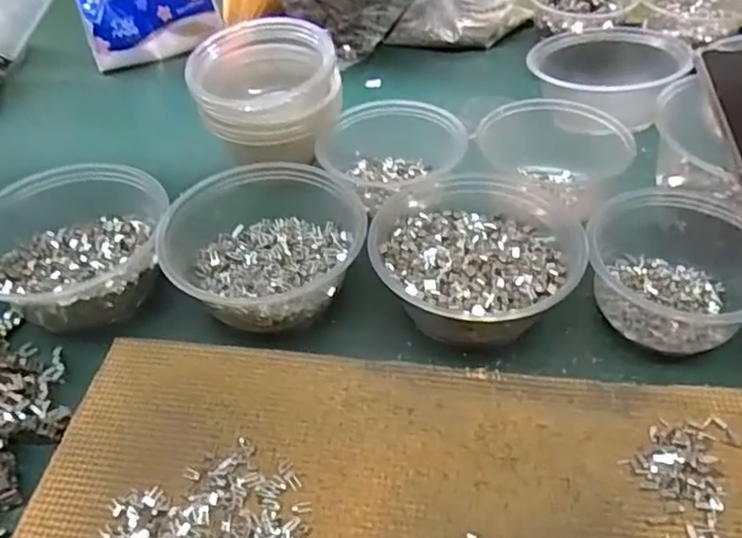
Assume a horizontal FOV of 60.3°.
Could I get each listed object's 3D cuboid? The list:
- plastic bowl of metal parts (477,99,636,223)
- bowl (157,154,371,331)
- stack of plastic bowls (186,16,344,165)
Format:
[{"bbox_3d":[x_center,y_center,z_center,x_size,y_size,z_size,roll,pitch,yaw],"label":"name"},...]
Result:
[{"bbox_3d":[0.142,-0.086,0.515,0.104,0.057,0.108,-2,47,2],"label":"plastic bowl of metal parts"},{"bbox_3d":[-0.072,-0.016,0.445,0.131,0.058,0.121,-2,47,2],"label":"bowl"},{"bbox_3d":[-0.086,-0.144,0.525,0.116,0.073,0.113,-16,73,-18],"label":"stack of plastic bowls"}]

